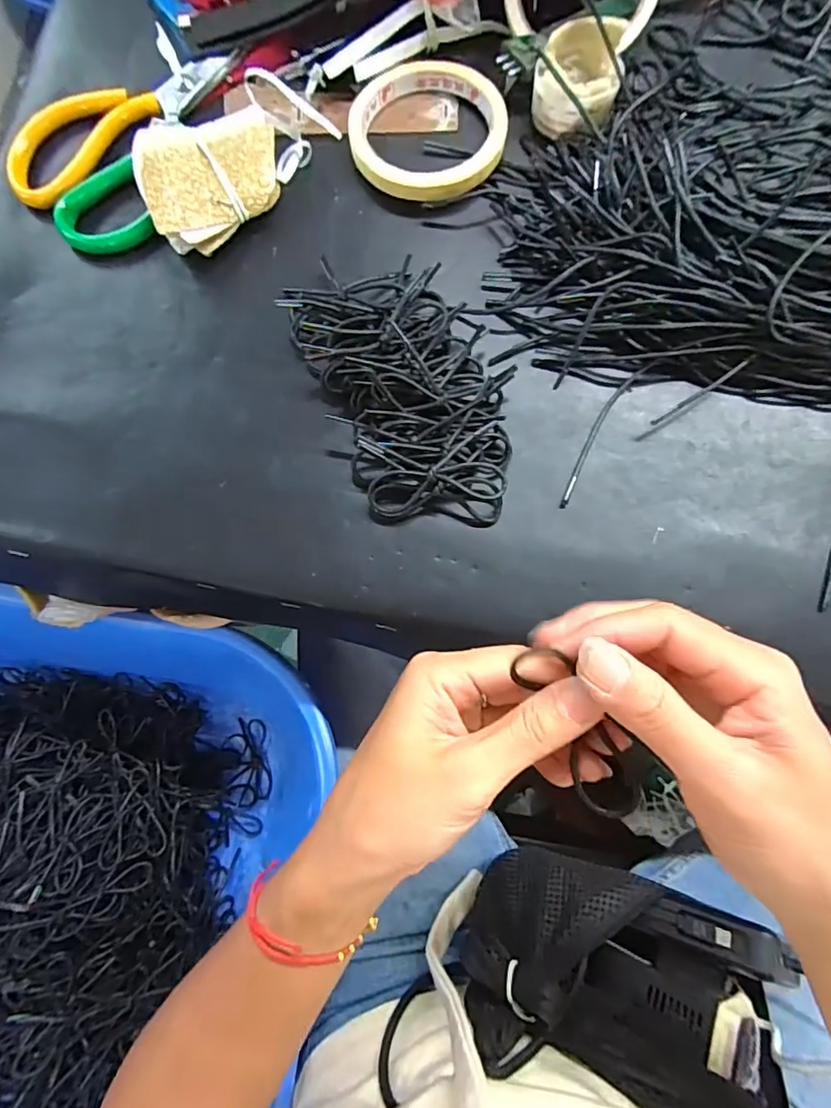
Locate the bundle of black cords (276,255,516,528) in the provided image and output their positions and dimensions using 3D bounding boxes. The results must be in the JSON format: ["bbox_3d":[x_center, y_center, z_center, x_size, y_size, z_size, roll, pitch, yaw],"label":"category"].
[{"bbox_3d":[-0.005,-0.090,0.283,0.095,0.023,0.155,-18,81,-1],"label":"bundle of black cords"}]

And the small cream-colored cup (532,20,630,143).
[{"bbox_3d":[0.094,-0.275,0.306,0.048,0.034,0.046,0,81,2],"label":"small cream-colored cup"}]

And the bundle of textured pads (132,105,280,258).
[{"bbox_3d":[-0.116,-0.216,0.303,0.080,0.010,0.069,-20,94,-13],"label":"bundle of textured pads"}]

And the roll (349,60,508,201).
[{"bbox_3d":[0.008,-0.256,0.317,0.092,0.013,0.091,0,81,2],"label":"roll"}]

